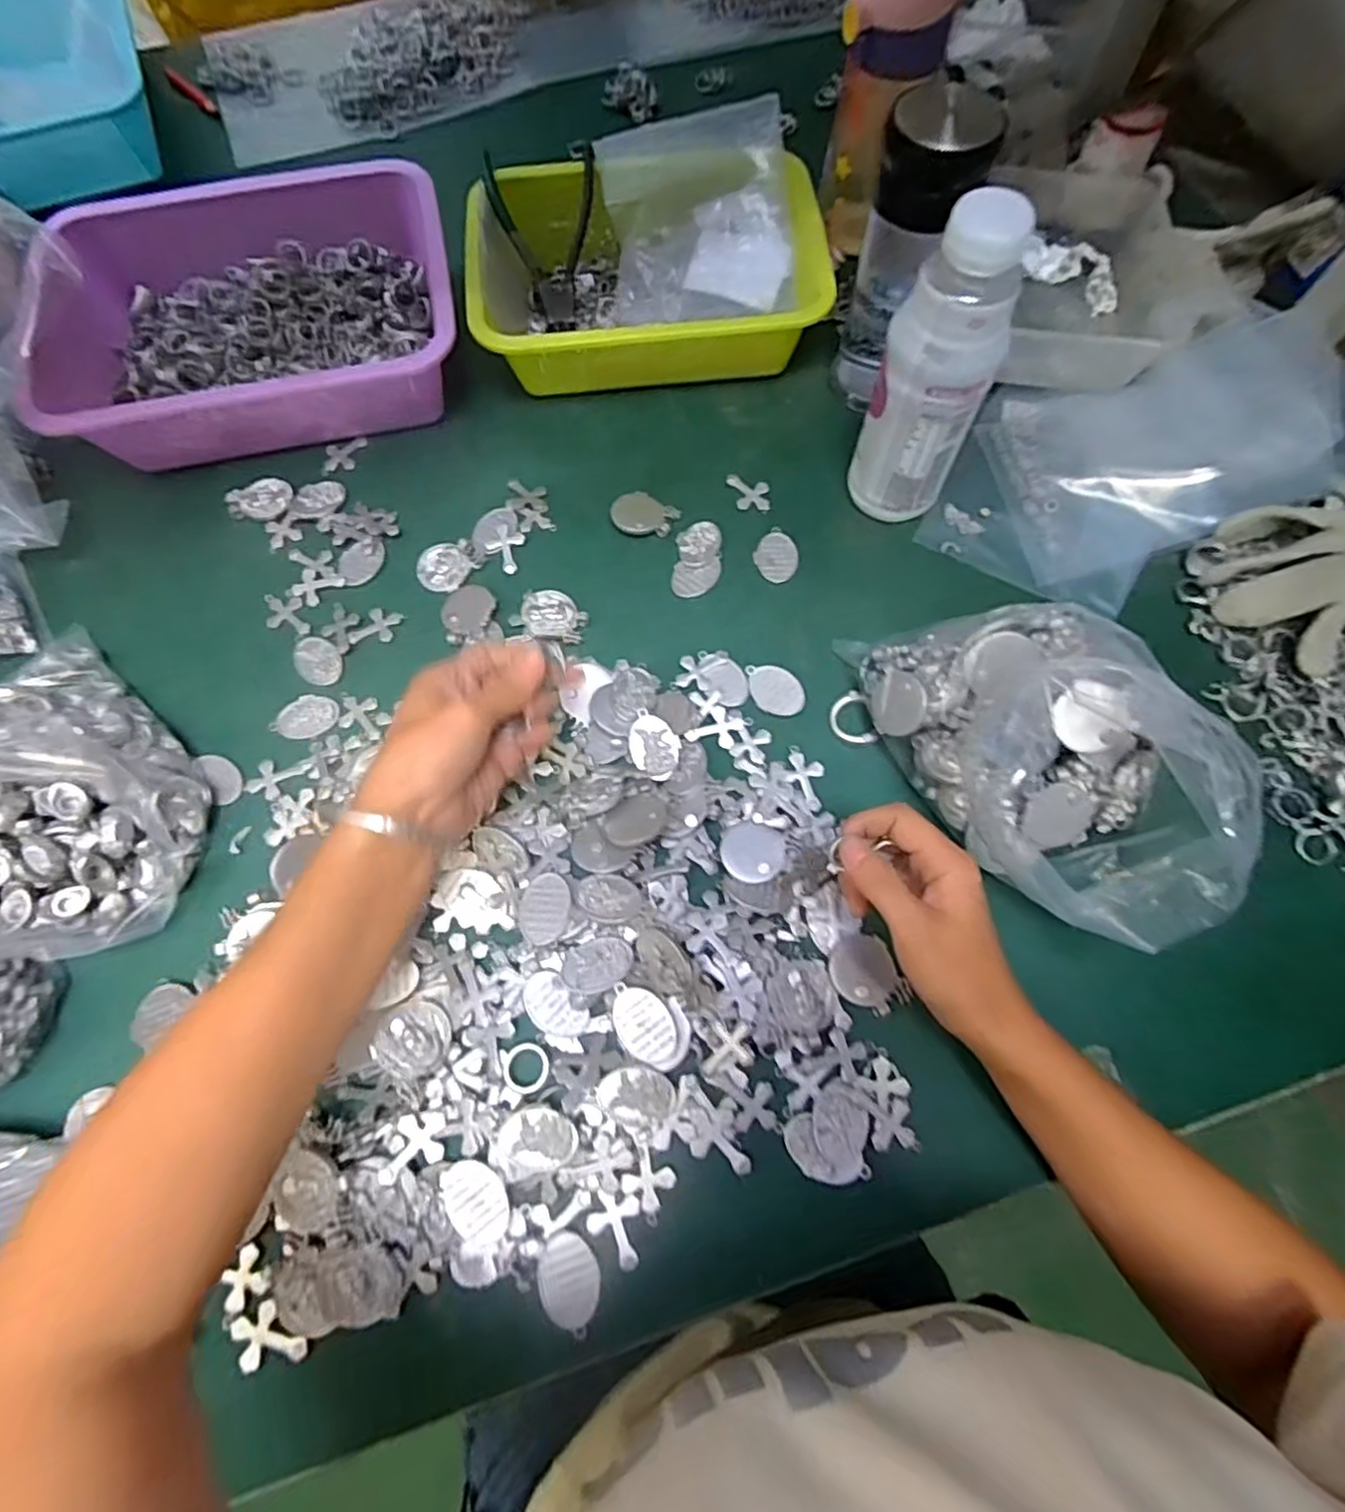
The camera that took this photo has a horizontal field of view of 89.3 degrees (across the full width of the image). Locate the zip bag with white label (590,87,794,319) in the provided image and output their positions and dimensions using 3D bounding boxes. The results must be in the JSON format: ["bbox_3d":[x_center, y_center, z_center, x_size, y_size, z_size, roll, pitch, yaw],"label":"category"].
[{"bbox_3d":[0.020,-0.421,0.535,0.145,0.043,0.155,-6,94,4],"label":"zip bag with white label"}]

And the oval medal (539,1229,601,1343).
[{"bbox_3d":[-0.052,0.268,0.346,0.029,0.005,0.045,-11,69,-16],"label":"oval medal"}]

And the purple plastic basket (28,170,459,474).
[{"bbox_3d":[-0.319,-0.342,0.533,0.297,0.096,0.204,-14,69,-4],"label":"purple plastic basket"}]

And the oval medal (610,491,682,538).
[{"bbox_3d":[-0.022,-0.181,0.511,0.048,0.005,0.037,29,72,12],"label":"oval medal"}]

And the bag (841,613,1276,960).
[{"bbox_3d":[0.210,-0.015,0.389,0.129,0.117,0.240,-42,74,-13],"label":"bag"}]

